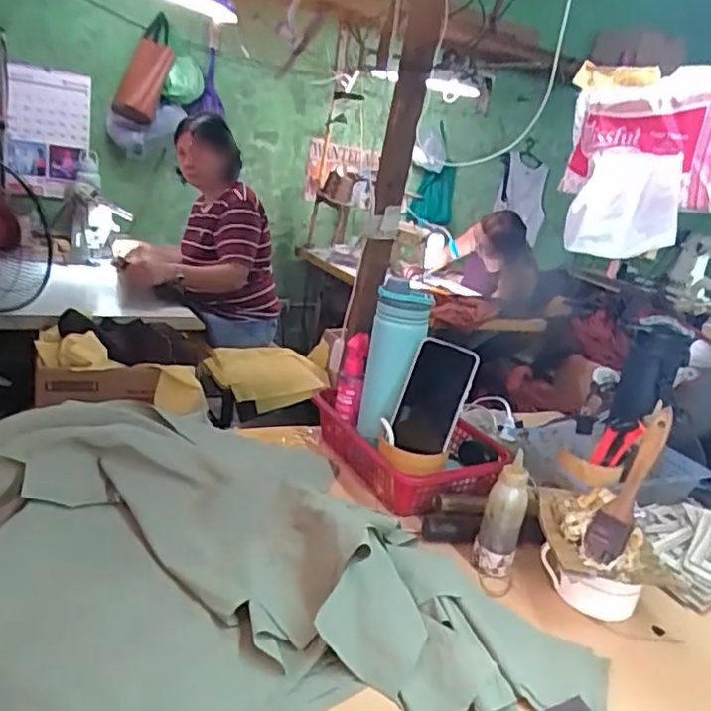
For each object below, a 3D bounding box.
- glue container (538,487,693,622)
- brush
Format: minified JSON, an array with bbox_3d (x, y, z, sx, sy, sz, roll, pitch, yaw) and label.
[{"bbox_3d":[0.259,0.210,0.672,0.117,0.109,0.123,8,18,-2],"label":"glue container"},{"bbox_3d":[0.278,0.130,0.643,0.036,0.170,0.017,23,-10,38],"label":"brush"}]

